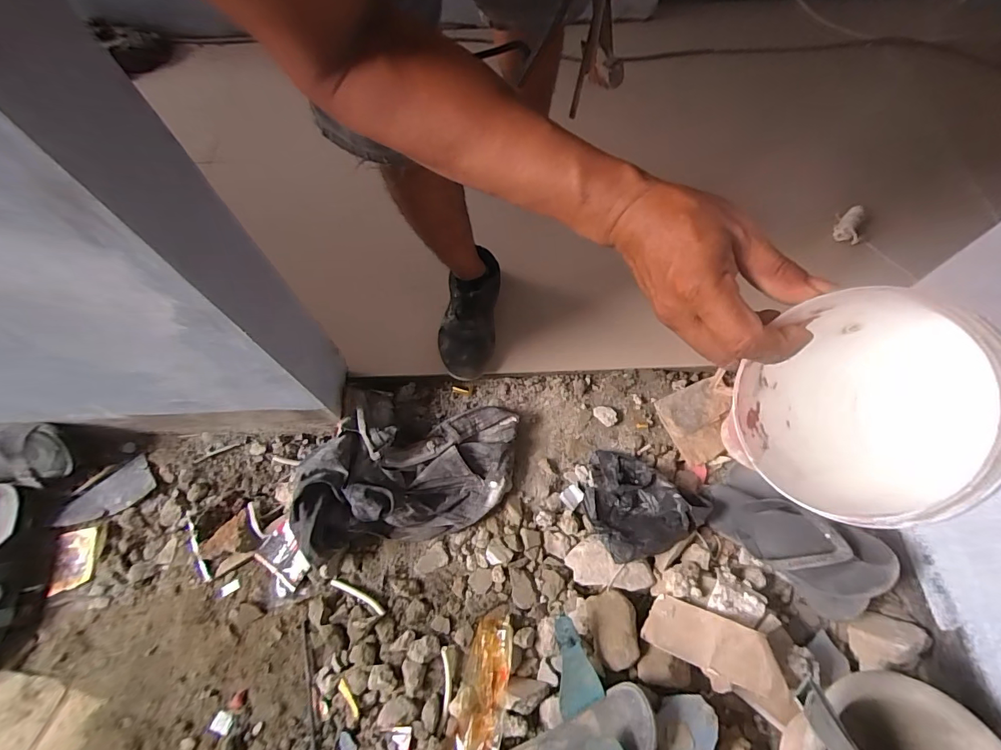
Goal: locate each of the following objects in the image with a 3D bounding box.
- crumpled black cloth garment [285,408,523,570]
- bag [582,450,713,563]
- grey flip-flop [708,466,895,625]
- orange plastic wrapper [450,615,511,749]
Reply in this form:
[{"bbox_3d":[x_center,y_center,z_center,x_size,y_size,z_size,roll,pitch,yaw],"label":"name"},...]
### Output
[{"bbox_3d":[-0.148,0.167,0.747,0.378,0.118,0.199,-13,66,-5],"label":"crumpled black cloth garment"},{"bbox_3d":[0.234,0.208,0.766,0.181,0.044,0.186,-23,68,-9],"label":"bag"},{"bbox_3d":[0.454,0.256,0.703,0.249,0.066,0.137,34,91,38],"label":"grey flip-flop"},{"bbox_3d":[-0.030,0.480,0.649,0.071,0.024,0.217,8,66,5],"label":"orange plastic wrapper"}]

